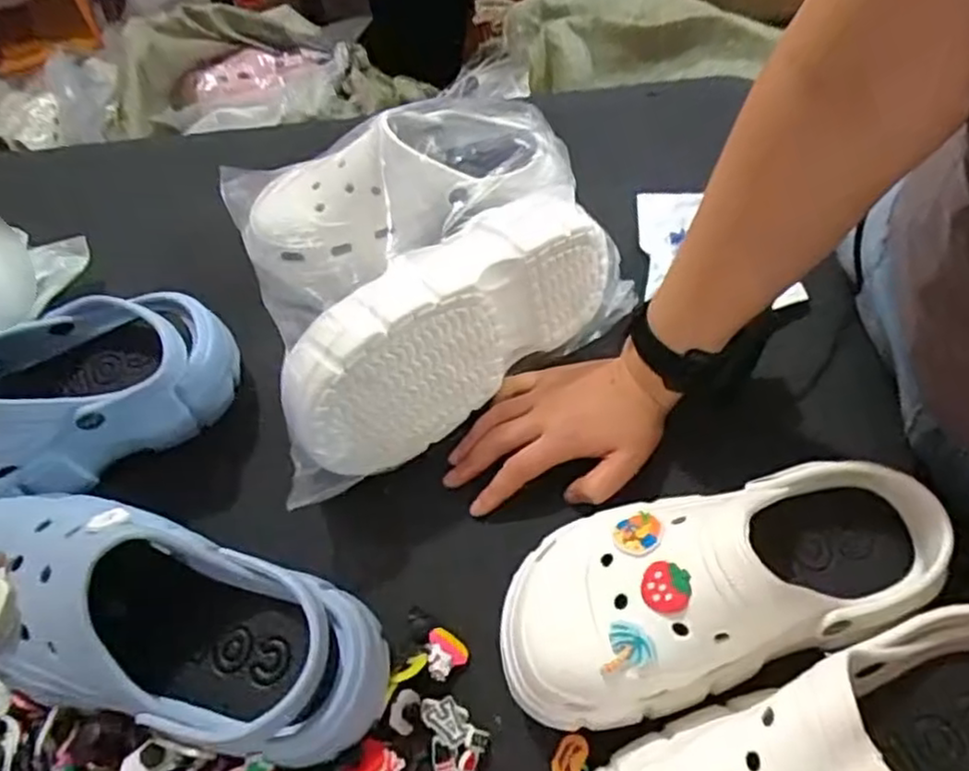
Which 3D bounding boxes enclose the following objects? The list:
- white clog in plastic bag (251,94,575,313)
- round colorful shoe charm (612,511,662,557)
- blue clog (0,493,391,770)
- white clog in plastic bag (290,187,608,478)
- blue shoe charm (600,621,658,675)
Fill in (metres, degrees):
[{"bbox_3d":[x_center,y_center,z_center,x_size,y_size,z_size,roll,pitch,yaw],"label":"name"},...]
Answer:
[{"bbox_3d":[-0.063,-0.159,0.524,0.248,0.103,0.131,-25,61,4],"label":"white clog in plastic bag"},{"bbox_3d":[0.083,0.080,0.367,0.025,0.004,0.027,-23,35,17],"label":"round colorful shoe charm"},{"bbox_3d":[-0.184,0.132,0.384,0.255,0.093,0.108,16,62,13],"label":"blue clog"},{"bbox_3d":[-0.029,-0.047,0.479,0.254,0.105,0.109,-36,64,-16],"label":"white clog in plastic bag"},{"bbox_3d":[0.071,0.131,0.343,0.027,0.013,0.023,-9,60,-1],"label":"blue shoe charm"}]

